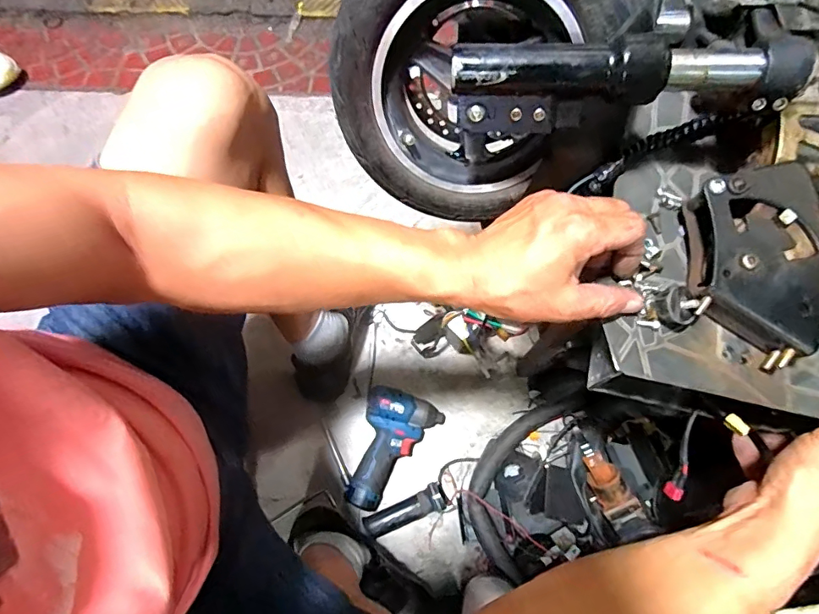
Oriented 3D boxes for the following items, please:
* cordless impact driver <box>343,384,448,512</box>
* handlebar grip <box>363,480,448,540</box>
[{"bbox_3d":[-0.046,0.216,0.759,0.112,0.064,0.187,38,77,12],"label":"cordless impact driver"},{"bbox_3d":[-0.006,0.321,0.737,0.133,0.035,0.041,-22,74,-6],"label":"handlebar grip"}]

